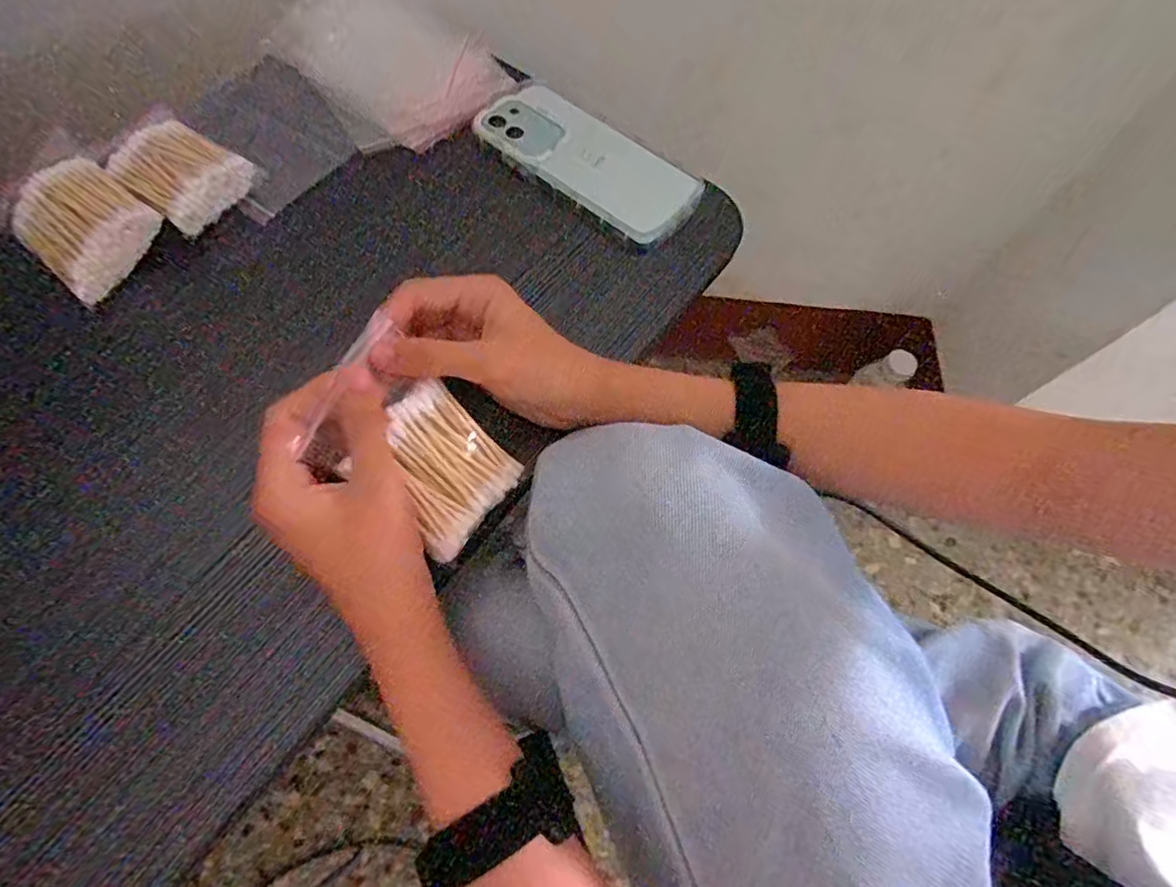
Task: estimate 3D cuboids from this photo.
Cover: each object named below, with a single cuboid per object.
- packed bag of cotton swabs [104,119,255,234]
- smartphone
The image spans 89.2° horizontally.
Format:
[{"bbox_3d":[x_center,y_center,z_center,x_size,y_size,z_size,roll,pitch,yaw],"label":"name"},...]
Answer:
[{"bbox_3d":[-0.266,-0.178,0.391,0.073,0.022,0.059,35,69,13],"label":"packed bag of cotton swabs"},{"bbox_3d":[0.000,-0.208,0.431,0.167,0.009,0.076,36,70,13],"label":"smartphone"}]

